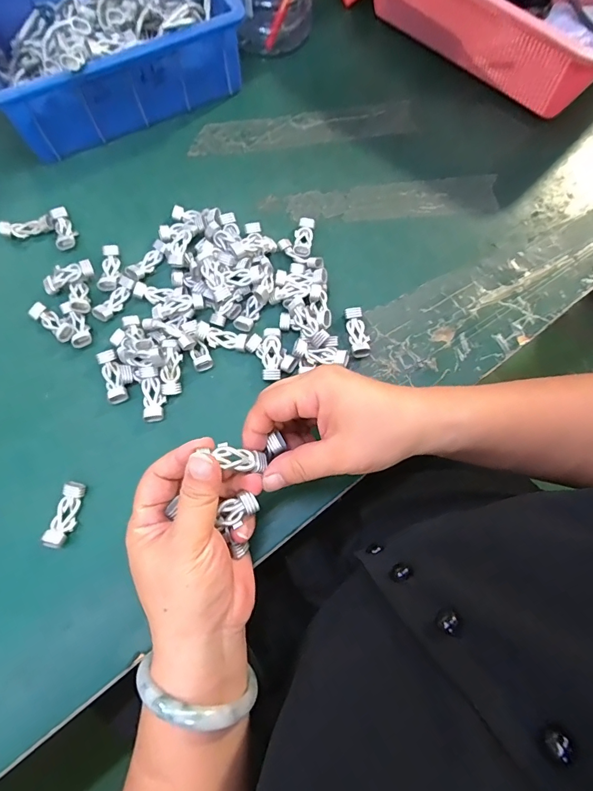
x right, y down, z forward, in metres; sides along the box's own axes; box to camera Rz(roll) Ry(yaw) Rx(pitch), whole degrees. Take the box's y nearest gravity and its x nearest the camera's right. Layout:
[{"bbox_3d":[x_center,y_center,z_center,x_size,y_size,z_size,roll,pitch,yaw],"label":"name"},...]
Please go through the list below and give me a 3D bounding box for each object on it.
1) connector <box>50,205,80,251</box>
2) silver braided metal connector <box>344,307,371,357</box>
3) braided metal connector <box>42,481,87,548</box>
[{"bbox_3d":[-0.213,-0.153,0.373,0.018,0.011,0.042,-16,71,-6],"label":"connector"},{"bbox_3d":[0.052,-0.052,0.340,0.017,0.011,0.044,-7,70,-2],"label":"silver braided metal connector"},{"bbox_3d":[-0.166,0.085,0.292,0.015,0.014,0.045,11,70,4],"label":"braided metal connector"}]

